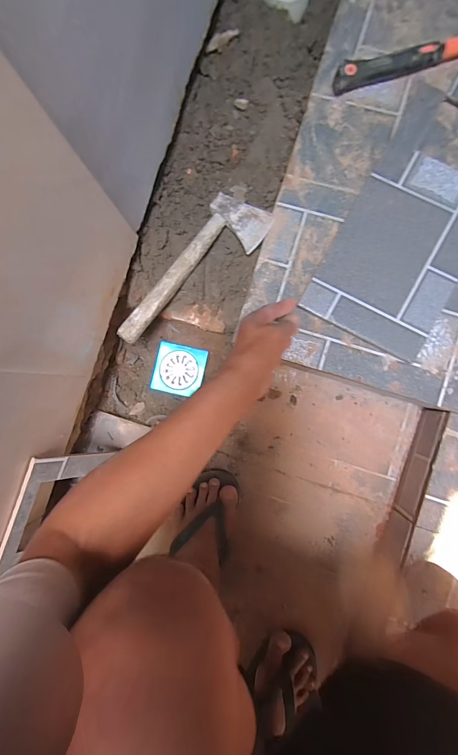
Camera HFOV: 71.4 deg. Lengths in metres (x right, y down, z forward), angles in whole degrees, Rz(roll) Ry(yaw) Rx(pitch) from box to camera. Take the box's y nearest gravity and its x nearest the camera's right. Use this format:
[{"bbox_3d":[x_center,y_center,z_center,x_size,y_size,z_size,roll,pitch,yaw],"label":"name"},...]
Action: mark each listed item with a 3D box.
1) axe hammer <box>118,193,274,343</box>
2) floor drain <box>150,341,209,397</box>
[{"bbox_3d":[-0.066,-0.183,0.560,0.103,0.026,0.322,44,91,4],"label":"axe hammer"},{"bbox_3d":[-0.100,-0.015,0.648,0.101,0.014,0.098,12,90,4],"label":"floor drain"}]

